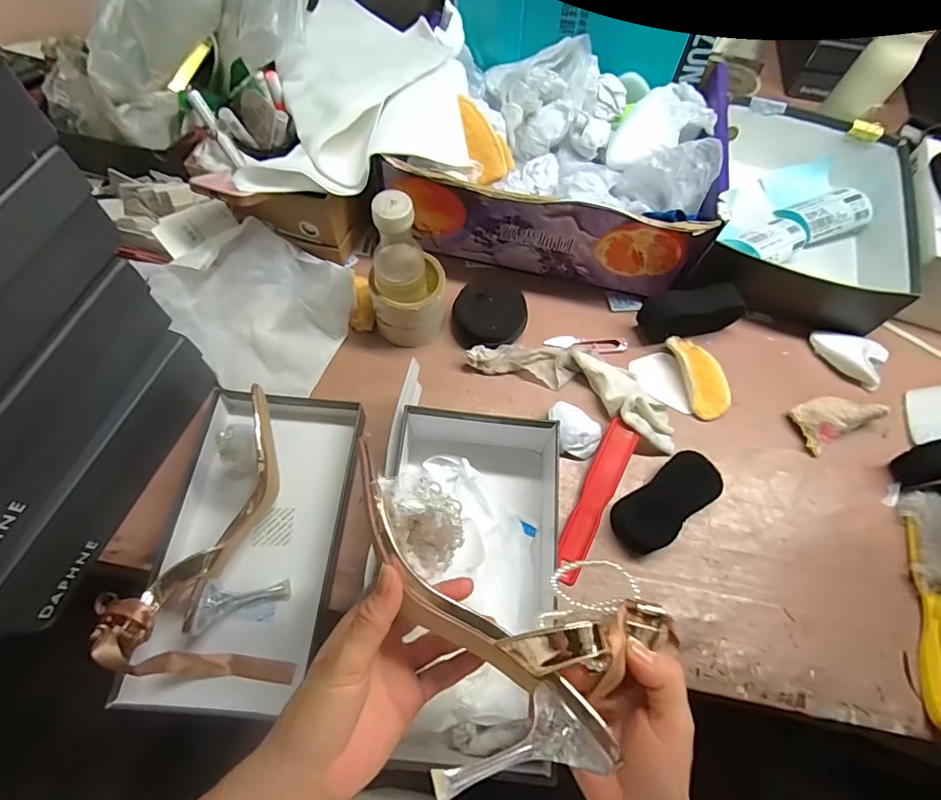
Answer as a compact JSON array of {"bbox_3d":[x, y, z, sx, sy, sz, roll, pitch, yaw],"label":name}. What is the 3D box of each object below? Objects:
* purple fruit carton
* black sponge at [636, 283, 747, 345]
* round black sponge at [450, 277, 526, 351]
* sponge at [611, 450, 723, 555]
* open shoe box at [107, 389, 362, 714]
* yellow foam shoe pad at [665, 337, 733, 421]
[{"bbox_3d":[0.114,-0.318,0.654,0.386,0.148,0.273,12,65,3],"label":"purple fruit carton"},{"bbox_3d":[0.279,-0.108,0.616,0.127,0.061,0.049,-11,66,7],"label":"black sponge"},{"bbox_3d":[0.023,-0.109,0.621,0.092,0.042,0.088,1,65,-3],"label":"round black sponge"},{"bbox_3d":[0.216,0.112,0.535,0.127,0.030,0.061,-32,71,-16],"label":"sponge"},{"bbox_3d":[-0.217,0.141,0.499,0.167,0.074,0.308,5,65,-1],"label":"open shoe box"},{"bbox_3d":[0.283,-0.030,0.602,0.046,0.025,0.109,-21,82,-12],"label":"yellow foam shoe pad"}]

